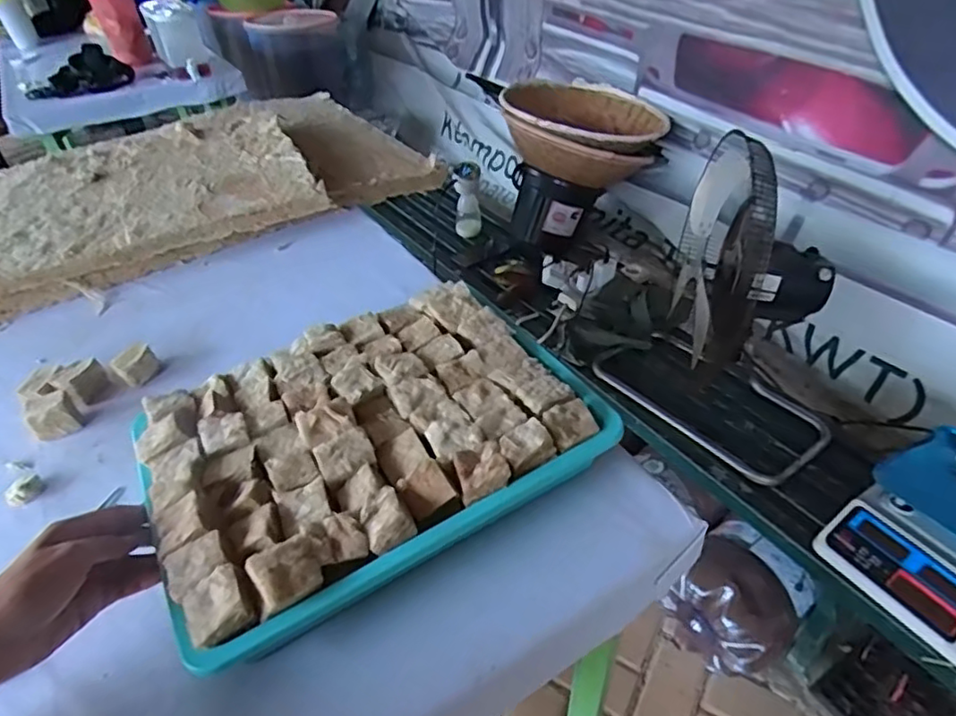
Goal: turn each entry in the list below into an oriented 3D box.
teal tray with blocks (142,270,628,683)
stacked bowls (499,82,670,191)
[{"bbox_3d":[-0.094,0.064,0.512,0.330,0.074,0.256,-21,43,-23],"label":"teal tray with blocks"},{"bbox_3d":[0.263,-0.599,1.614,0.424,0.163,0.387,-1,39,0],"label":"stacked bowls"}]

